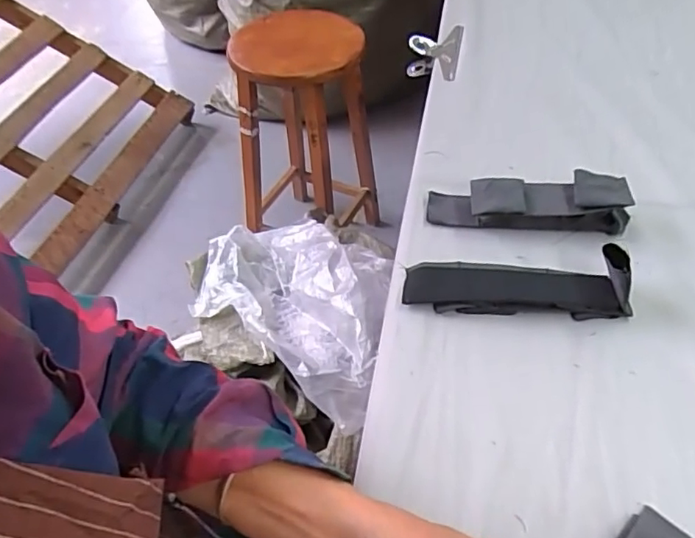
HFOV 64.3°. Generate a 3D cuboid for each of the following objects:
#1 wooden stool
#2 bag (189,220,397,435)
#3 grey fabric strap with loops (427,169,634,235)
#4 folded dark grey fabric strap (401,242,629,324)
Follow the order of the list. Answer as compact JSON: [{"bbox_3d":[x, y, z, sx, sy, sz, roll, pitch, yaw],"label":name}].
[{"bbox_3d":[-0.092,-0.295,1.343,0.273,0.551,0.282,-2,49,2],"label":"wooden stool"},{"bbox_3d":[-0.062,0.038,0.914,0.393,0.080,0.274,32,58,27],"label":"bag"},{"bbox_3d":[0.178,-0.069,0.548,0.188,0.035,0.046,6,50,8],"label":"grey fabric strap with loops"},{"bbox_3d":[0.146,0.009,0.481,0.190,0.050,0.052,3,50,6],"label":"folded dark grey fabric strap"}]

